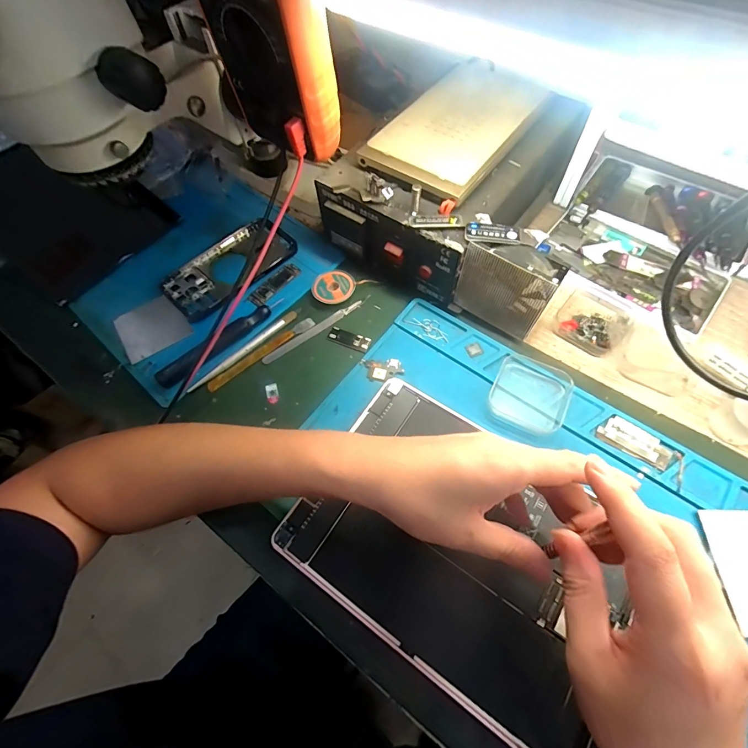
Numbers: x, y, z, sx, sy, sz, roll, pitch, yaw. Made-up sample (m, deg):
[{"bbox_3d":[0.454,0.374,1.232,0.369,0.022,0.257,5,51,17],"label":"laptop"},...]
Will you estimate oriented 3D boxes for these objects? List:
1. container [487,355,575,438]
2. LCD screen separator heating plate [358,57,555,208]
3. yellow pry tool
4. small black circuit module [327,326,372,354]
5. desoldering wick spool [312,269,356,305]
[{"bbox_3d":[0.139,0.017,0.337,0.063,0.016,0.066,24,67,15],"label":"container"},{"bbox_3d":[0.084,-0.241,0.373,0.108,0.024,0.192,34,70,19],"label":"LCD screen separator heating plate"},{"bbox_3d":[-0.110,-0.022,0.374,0.119,0.004,0.011,-36,66,-14],"label":"yellow pry tool"},{"bbox_3d":[-0.025,-0.035,0.379,0.043,0.004,0.018,21,66,13],"label":"small black circuit module"},{"bbox_3d":[-0.044,-0.093,0.408,0.045,0.011,0.042,-1,63,3],"label":"desoldering wick spool"}]

